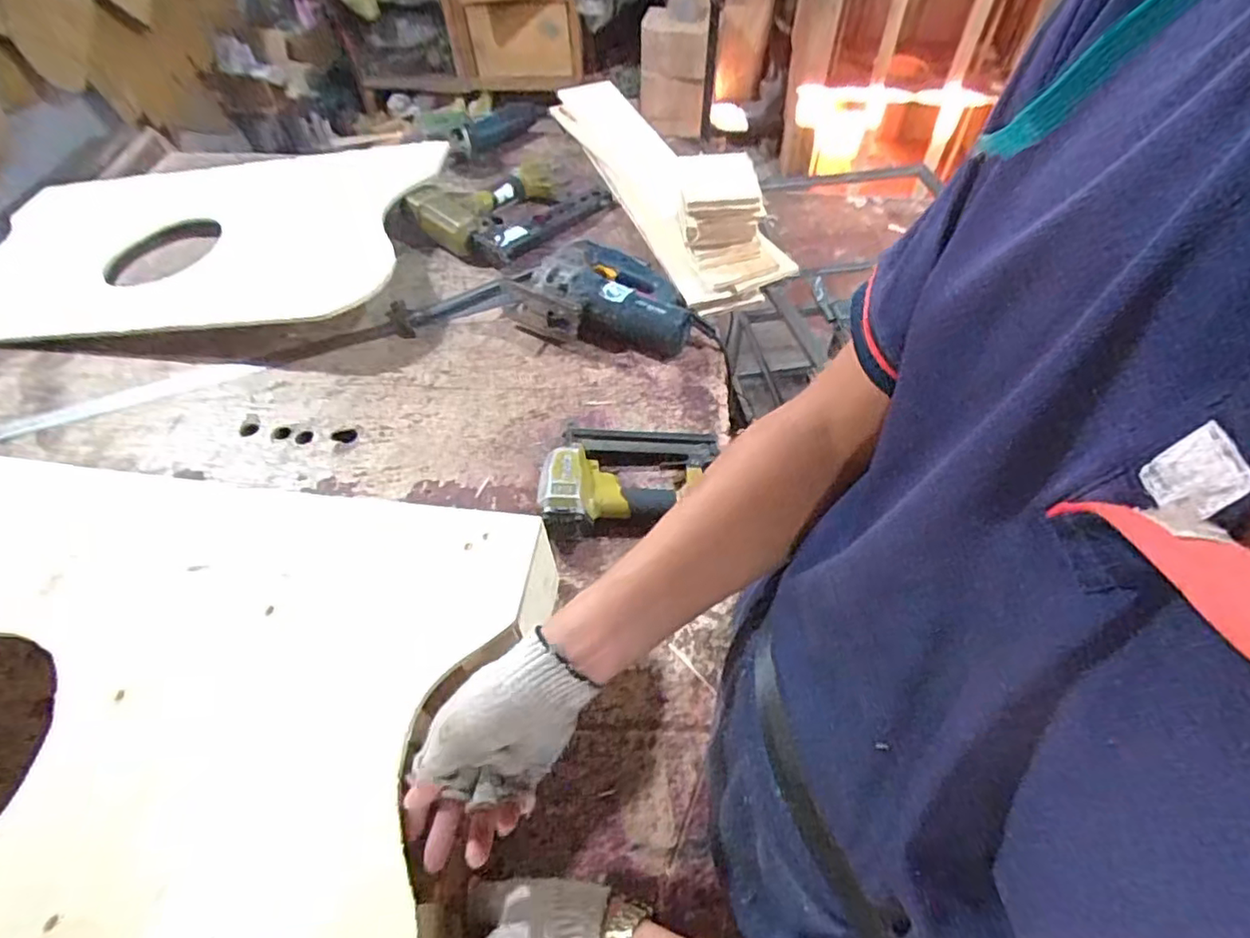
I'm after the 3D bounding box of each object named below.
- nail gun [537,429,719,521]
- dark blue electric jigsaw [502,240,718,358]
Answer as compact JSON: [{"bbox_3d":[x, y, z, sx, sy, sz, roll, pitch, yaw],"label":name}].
[{"bbox_3d":[0.005,-0.002,0.717,0.208,0.057,0.128,-6,53,-5],"label":"nail gun"},{"bbox_3d":[-0.027,-0.256,0.915,0.301,0.088,0.175,11,54,8],"label":"dark blue electric jigsaw"}]

